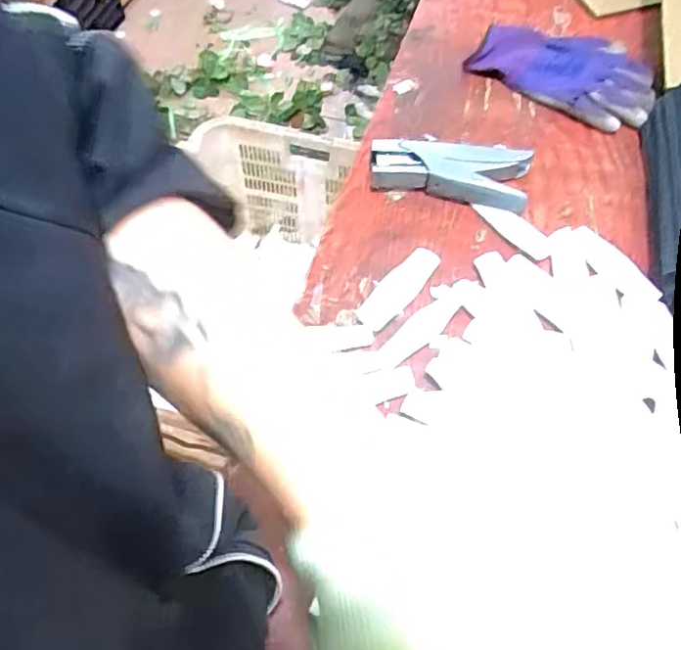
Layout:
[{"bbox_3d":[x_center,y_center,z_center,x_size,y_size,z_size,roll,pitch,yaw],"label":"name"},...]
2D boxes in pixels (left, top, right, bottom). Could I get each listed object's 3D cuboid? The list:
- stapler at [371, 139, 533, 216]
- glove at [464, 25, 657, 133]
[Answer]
[{"bbox_3d":[0.102,-0.144,0.565,0.145,0.030,0.060,9,60,6],"label":"stapler"},{"bbox_3d":[0.239,-0.277,0.633,0.189,0.024,0.102,29,78,15],"label":"glove"}]

